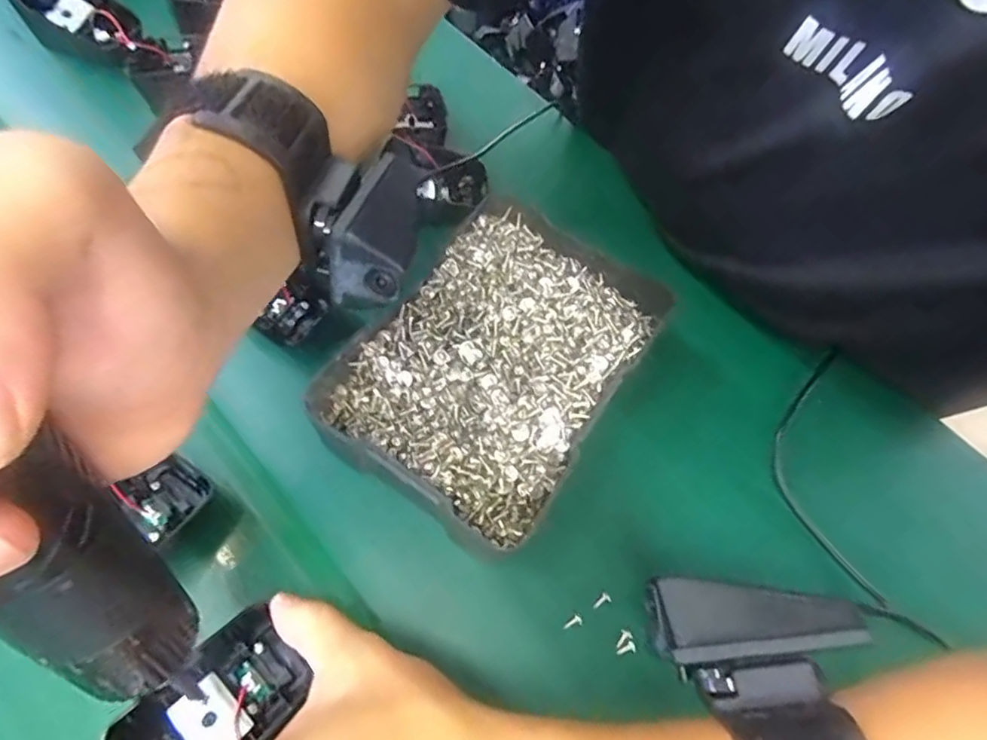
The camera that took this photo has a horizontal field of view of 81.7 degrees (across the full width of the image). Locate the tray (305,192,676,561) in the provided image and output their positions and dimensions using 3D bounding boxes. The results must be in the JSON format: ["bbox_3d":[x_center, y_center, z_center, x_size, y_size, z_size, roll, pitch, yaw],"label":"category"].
[{"bbox_3d":[0.005,-0.003,0.295,0.118,0.058,0.167,32,65,13],"label":"tray"}]

